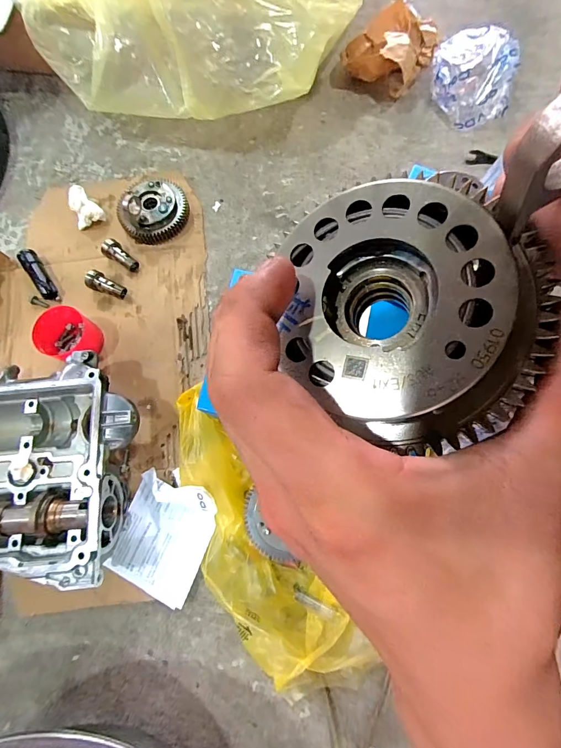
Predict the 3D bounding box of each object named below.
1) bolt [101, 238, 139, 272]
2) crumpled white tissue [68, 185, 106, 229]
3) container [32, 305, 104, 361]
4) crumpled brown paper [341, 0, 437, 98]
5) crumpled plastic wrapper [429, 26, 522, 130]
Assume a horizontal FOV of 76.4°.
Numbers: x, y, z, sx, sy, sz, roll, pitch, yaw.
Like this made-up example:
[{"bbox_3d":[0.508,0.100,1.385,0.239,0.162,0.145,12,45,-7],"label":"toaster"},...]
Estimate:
[{"bbox_3d":[-0.225,-0.163,0.499,0.053,0.023,0.024,42,79,12],"label":"bolt"},{"bbox_3d":[-0.286,-0.240,0.519,0.041,0.032,0.054,-36,76,-9],"label":"crumpled white tissue"},{"bbox_3d":[-0.269,-0.047,0.456,0.056,0.051,0.063,32,77,10],"label":"container"},{"bbox_3d":[0.167,-0.496,0.559,0.125,0.076,0.117,23,76,7],"label":"crumpled brown paper"},{"bbox_3d":[0.293,-0.453,0.545,0.124,0.066,0.146,17,75,6],"label":"crumpled plastic wrapper"}]

